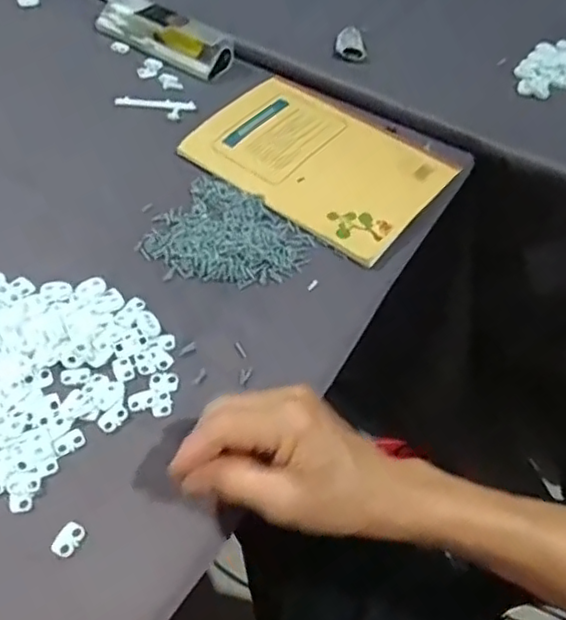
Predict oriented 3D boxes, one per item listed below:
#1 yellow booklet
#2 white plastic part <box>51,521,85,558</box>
[{"bbox_3d":[0.033,-0.137,0.556,0.205,0.014,0.157,33,57,21],"label":"yellow booklet"},{"bbox_3d":[-0.120,0.127,0.355,0.013,0.004,0.019,20,54,12],"label":"white plastic part"}]

